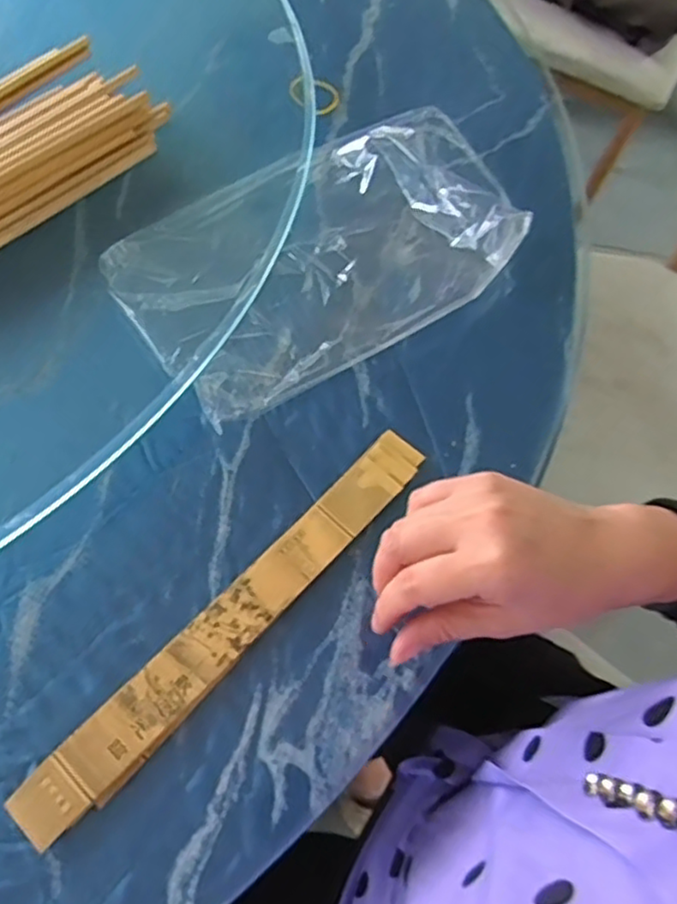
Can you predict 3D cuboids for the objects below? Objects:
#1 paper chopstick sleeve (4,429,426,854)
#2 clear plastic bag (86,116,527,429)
[{"bbox_3d":[-0.052,0.087,0.379,0.034,0.012,0.286,40,66,15],"label":"paper chopstick sleeve"},{"bbox_3d":[-0.010,-0.148,0.488,0.279,0.031,0.164,-31,69,-20],"label":"clear plastic bag"}]

